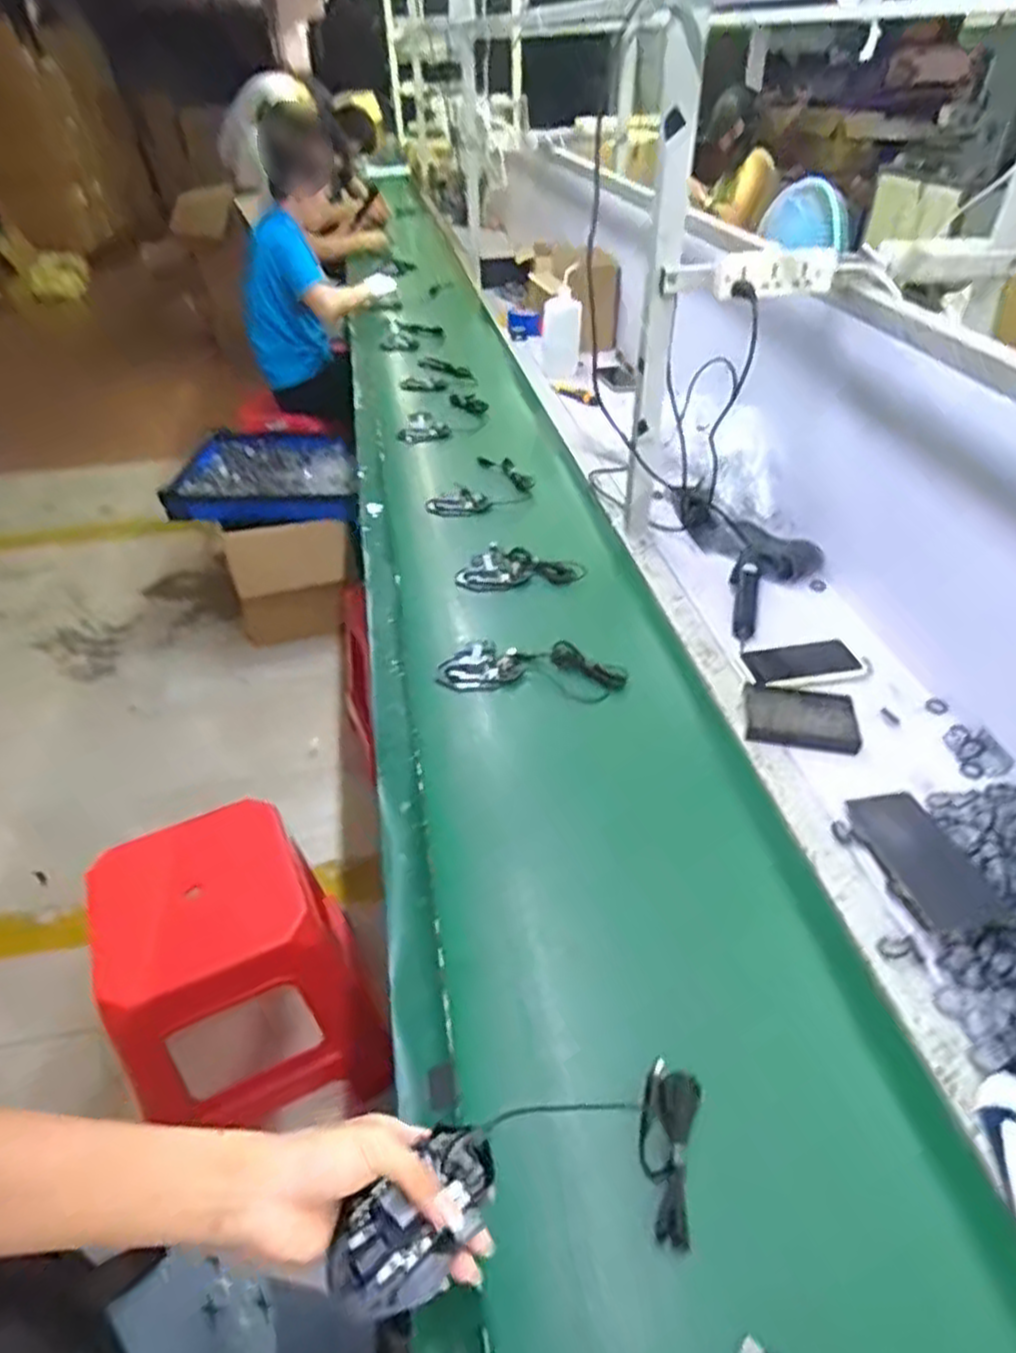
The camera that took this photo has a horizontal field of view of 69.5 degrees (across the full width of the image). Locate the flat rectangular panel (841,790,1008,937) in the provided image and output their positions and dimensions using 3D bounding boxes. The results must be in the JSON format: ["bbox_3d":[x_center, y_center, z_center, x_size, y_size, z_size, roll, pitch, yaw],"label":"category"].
[{"bbox_3d":[0.435,0.193,0.773,0.084,0.010,0.174,-17,39,6],"label":"flat rectangular panel"}]

